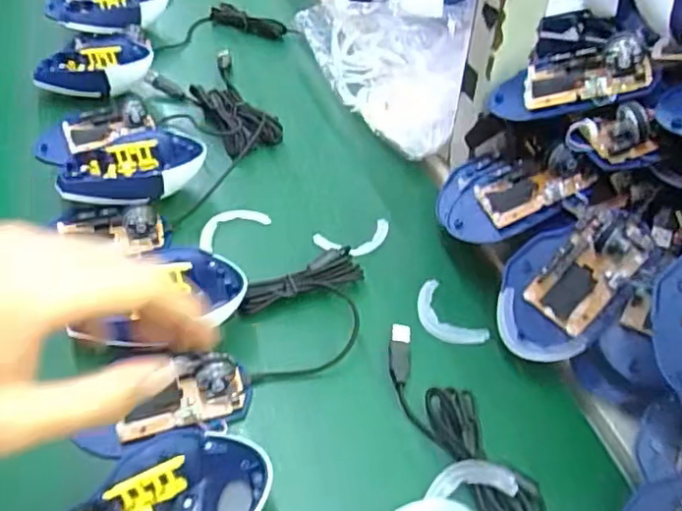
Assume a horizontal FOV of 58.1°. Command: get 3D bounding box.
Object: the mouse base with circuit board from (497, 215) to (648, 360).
[{"bbox_3d":[0.147,0.017,0.406,0.072,0.025,0.108,38,98,30],"label":"mouse base with circuit board"}]

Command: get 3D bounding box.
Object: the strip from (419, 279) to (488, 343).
[{"bbox_3d":[0.076,0.045,0.452,0.037,0.004,0.064,-27,54,-25],"label":"strip"}]

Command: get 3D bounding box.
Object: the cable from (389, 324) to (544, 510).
[{"bbox_3d":[0.051,0.129,0.348,0.121,0.028,0.205,20,50,15],"label":"cable"}]

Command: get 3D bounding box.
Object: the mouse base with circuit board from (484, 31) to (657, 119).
[{"bbox_3d":[0.156,-0.123,0.426,0.109,0.026,0.053,-3,56,34],"label":"mouse base with circuit board"}]

